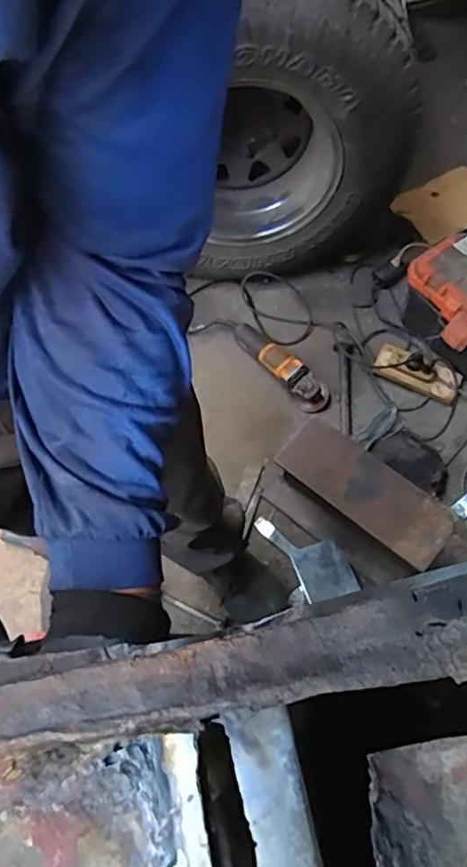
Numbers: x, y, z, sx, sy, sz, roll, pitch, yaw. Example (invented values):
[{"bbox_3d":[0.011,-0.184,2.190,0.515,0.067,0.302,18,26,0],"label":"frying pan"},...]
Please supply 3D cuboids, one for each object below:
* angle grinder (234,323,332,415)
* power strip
[{"bbox_3d":[0.107,-0.165,1.395,0.292,0.078,0.071,40,72,19],"label":"angle grinder"},{"bbox_3d":[0.434,-0.145,1.385,0.203,0.061,0.083,30,69,15],"label":"power strip"}]

